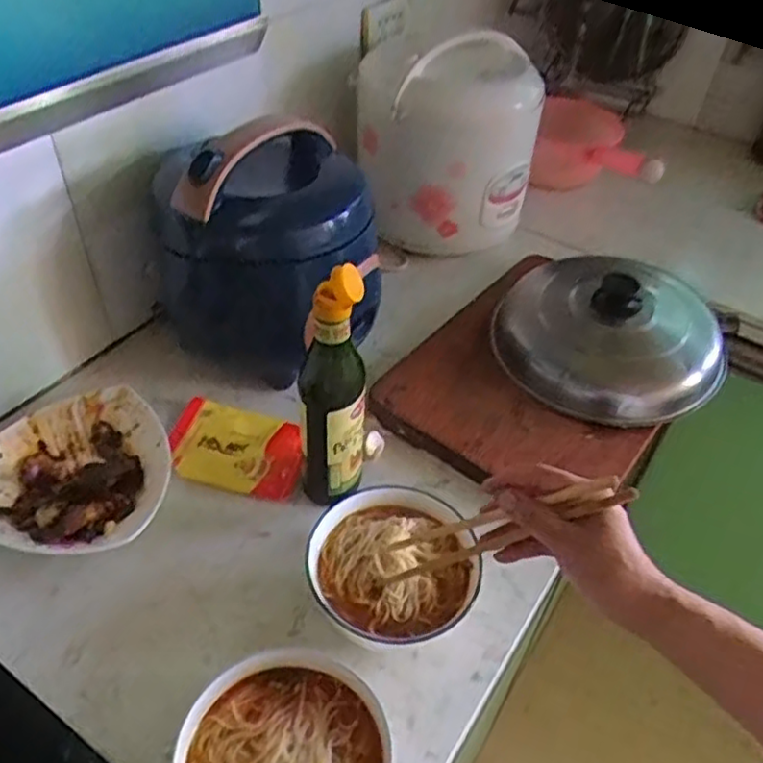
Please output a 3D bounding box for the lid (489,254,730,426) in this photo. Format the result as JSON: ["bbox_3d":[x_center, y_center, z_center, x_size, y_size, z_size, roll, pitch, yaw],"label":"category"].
[{"bbox_3d":[0.269,-0.059,0.795,0.252,0.087,0.225,24,48,19],"label":"lid"}]

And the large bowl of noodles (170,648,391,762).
[{"bbox_3d":[-0.072,0.276,0.494,0.145,0.051,0.138,2,44,-2],"label":"large bowl of noodles"}]

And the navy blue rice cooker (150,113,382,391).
[{"bbox_3d":[-0.107,-0.131,0.760,0.192,0.232,0.195,25,48,20],"label":"navy blue rice cooker"}]

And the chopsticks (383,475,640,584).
[{"bbox_3d":[0.085,0.109,0.504,0.027,0.220,0.033,42,41,-21],"label":"chopsticks"}]

